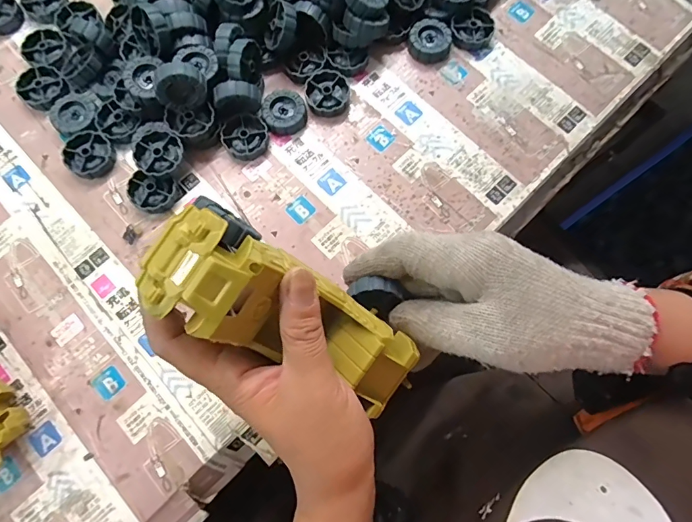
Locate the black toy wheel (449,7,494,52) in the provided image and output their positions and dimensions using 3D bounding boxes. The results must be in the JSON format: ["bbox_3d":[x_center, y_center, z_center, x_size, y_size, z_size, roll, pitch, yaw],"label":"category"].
[{"bbox_3d":[0.115,-0.212,0.387,0.038,0.012,0.039,0,77,1],"label":"black toy wheel"}]

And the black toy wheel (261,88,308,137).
[{"bbox_3d":[-0.054,-0.130,0.372,0.038,0.014,0.038,0,77,1],"label":"black toy wheel"}]

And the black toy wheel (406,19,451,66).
[{"bbox_3d":[0.077,-0.200,0.385,0.037,0.013,0.037,0,77,1],"label":"black toy wheel"}]

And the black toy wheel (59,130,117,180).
[{"bbox_3d":[-0.217,-0.089,0.358,0.038,0.013,0.039,0,77,1],"label":"black toy wheel"}]

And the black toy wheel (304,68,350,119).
[{"bbox_3d":[-0.016,-0.147,0.374,0.038,0.012,0.044,-7,77,0],"label":"black toy wheel"}]

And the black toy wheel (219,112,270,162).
[{"bbox_3d":[-0.086,-0.106,0.365,0.039,0.012,0.040,0,77,1],"label":"black toy wheel"}]

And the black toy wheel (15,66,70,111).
[{"bbox_3d":[-0.267,-0.153,0.374,0.043,0.011,0.037,42,81,10],"label":"black toy wheel"}]

